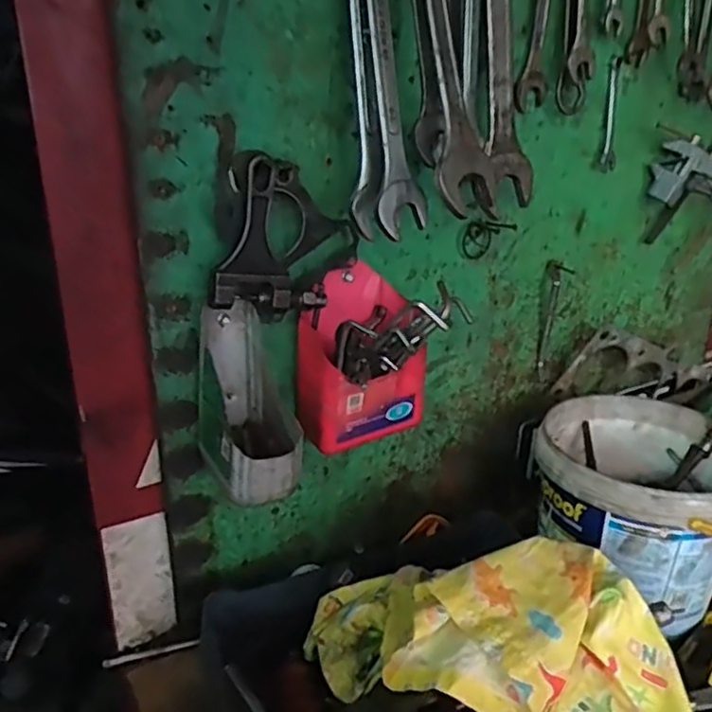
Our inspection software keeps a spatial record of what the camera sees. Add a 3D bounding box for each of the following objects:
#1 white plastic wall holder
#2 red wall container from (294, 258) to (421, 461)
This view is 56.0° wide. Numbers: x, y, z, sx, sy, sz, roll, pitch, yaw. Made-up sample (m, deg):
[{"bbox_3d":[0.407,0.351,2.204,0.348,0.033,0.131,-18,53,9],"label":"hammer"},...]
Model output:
[{"bbox_3d":[-0.086,0.037,0.527,0.070,0.121,0.100,-9,24,-21],"label":"white plastic wall holder"},{"bbox_3d":[0.006,0.004,0.593,0.125,0.139,0.066,-15,27,-33],"label":"red wall container"}]

